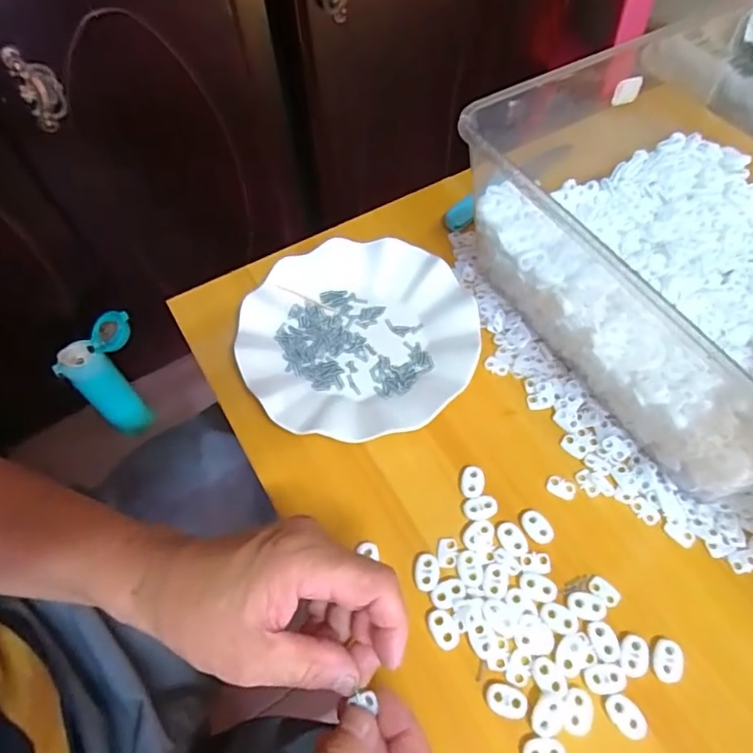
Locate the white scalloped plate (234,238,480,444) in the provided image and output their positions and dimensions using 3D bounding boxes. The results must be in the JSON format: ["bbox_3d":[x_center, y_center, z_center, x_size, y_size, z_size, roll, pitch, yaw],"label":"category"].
[{"bbox_3d":[-0.014,-0.033,0.436,0.177,0.027,0.181,0,58,1],"label":"white scalloped plate"}]

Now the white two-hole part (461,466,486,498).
[{"bbox_3d":[0.067,0.074,0.384,0.016,0.009,0.022,2,58,2],"label":"white two-hole part"}]

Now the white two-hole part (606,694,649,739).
[{"bbox_3d":[0.139,0.189,0.306,0.016,0.004,0.023,-35,64,-19],"label":"white two-hole part"}]

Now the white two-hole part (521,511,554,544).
[{"bbox_3d":[0.106,0.099,0.364,0.015,0.004,0.023,-33,63,-18],"label":"white two-hole part"}]

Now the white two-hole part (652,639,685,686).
[{"bbox_3d":[0.170,0.166,0.322,0.016,0.004,0.023,7,59,5],"label":"white two-hole part"}]

